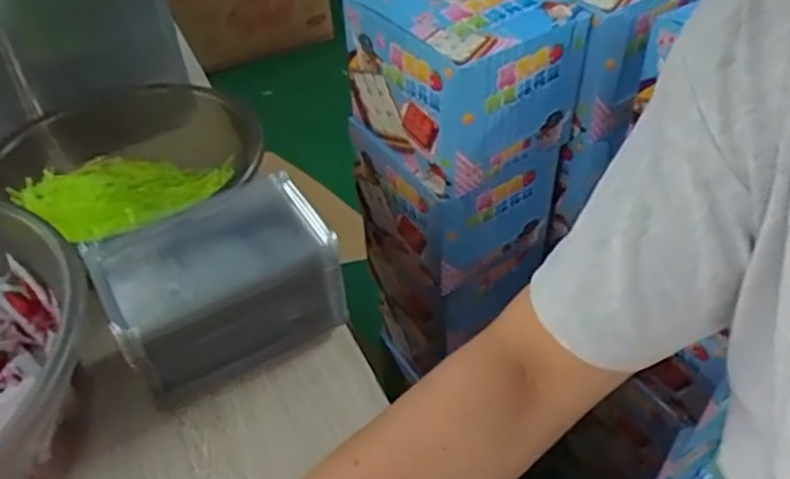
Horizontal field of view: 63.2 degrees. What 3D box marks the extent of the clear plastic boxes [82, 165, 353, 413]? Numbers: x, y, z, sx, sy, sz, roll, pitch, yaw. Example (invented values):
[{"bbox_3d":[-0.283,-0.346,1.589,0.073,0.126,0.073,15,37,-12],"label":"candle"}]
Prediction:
[{"bbox_3d":[-0.116,0.030,0.432,0.136,0.085,0.091,-25,47,-23],"label":"clear plastic boxes"}]

